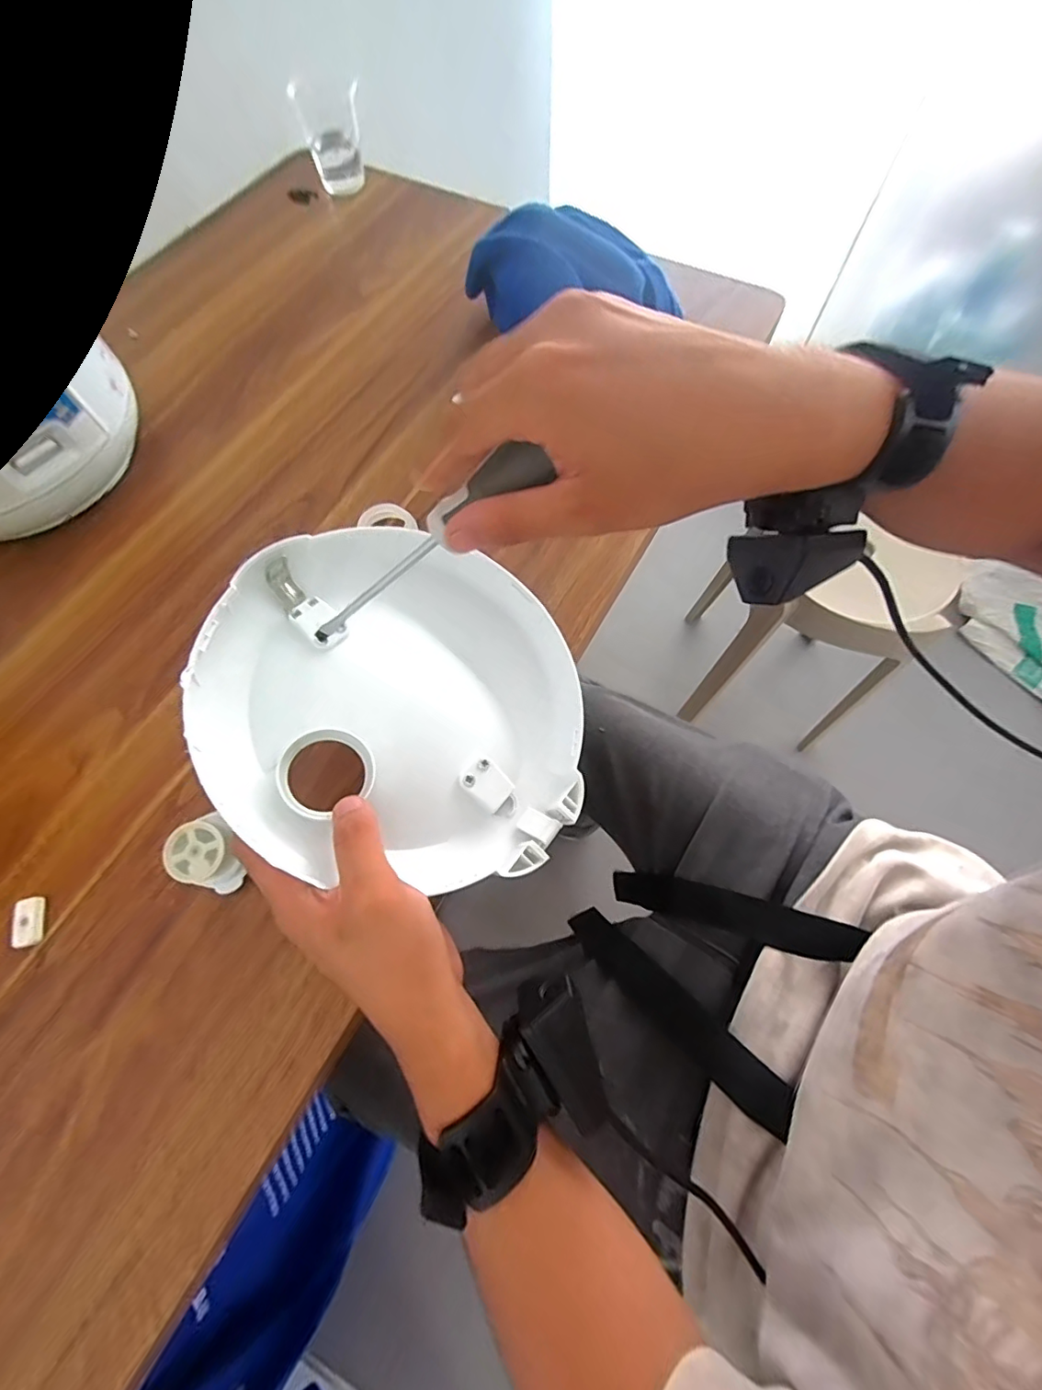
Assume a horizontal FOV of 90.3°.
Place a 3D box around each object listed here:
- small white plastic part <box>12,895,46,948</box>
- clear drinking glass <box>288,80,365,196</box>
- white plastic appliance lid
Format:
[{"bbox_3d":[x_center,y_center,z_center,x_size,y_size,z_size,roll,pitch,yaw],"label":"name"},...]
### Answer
[{"bbox_3d":[-0.281,0.129,0.297,0.013,0.009,0.027,-19,69,-8],"label":"small white plastic part"},{"bbox_3d":[-0.210,-0.622,0.582,0.059,0.066,0.059,-16,68,-6],"label":"clear drinking glass"},{"bbox_3d":[-0.065,0.000,0.300,0.205,0.037,0.198,8,66,-18],"label":"white plastic appliance lid"}]

